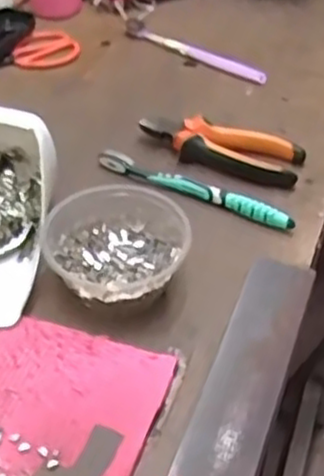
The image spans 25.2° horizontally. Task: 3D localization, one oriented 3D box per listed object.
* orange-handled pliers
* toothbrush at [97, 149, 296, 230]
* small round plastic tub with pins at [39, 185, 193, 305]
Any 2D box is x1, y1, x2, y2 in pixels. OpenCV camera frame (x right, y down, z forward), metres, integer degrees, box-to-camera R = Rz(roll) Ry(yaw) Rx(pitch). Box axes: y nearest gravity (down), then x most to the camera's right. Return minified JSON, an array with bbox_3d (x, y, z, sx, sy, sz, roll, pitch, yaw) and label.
[{"bbox_3d":[0.053,-0.083,0.664,0.148,0.027,0.050,16,46,16],"label":"orange-handled pliers"},{"bbox_3d":[0.027,-0.045,0.629,0.185,0.017,0.015,21,48,21],"label":"toothbrush"},{"bbox_3d":[-0.034,0.011,0.542,0.103,0.049,0.095,0,44,0],"label":"small round plastic tub with pins"}]

